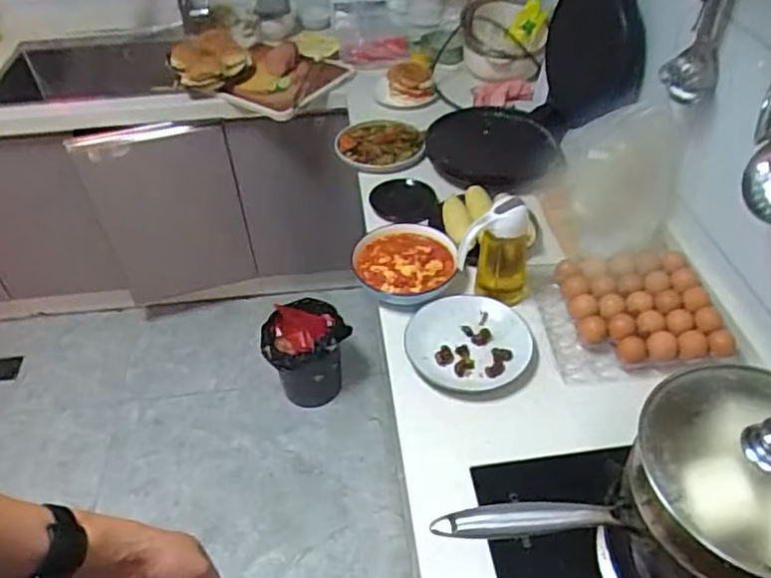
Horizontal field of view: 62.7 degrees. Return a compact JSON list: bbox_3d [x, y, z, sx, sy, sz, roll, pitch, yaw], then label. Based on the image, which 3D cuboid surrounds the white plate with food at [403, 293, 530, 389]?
[{"bbox_3d":[0.142,0.086,1.075,0.200,0.029,0.192,-2,44,2],"label":"white plate with food"}]

